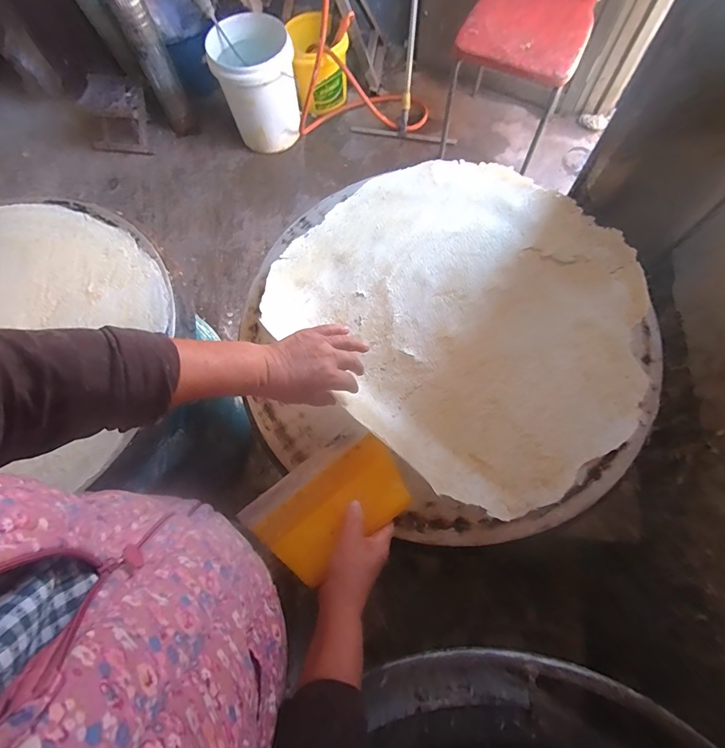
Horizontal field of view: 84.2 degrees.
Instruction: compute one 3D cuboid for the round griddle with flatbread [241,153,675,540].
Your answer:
[{"bbox_3d":[0.131,-0.086,0.603,0.598,0.062,0.581,-1,70,2],"label":"round griddle with flatbread"}]

